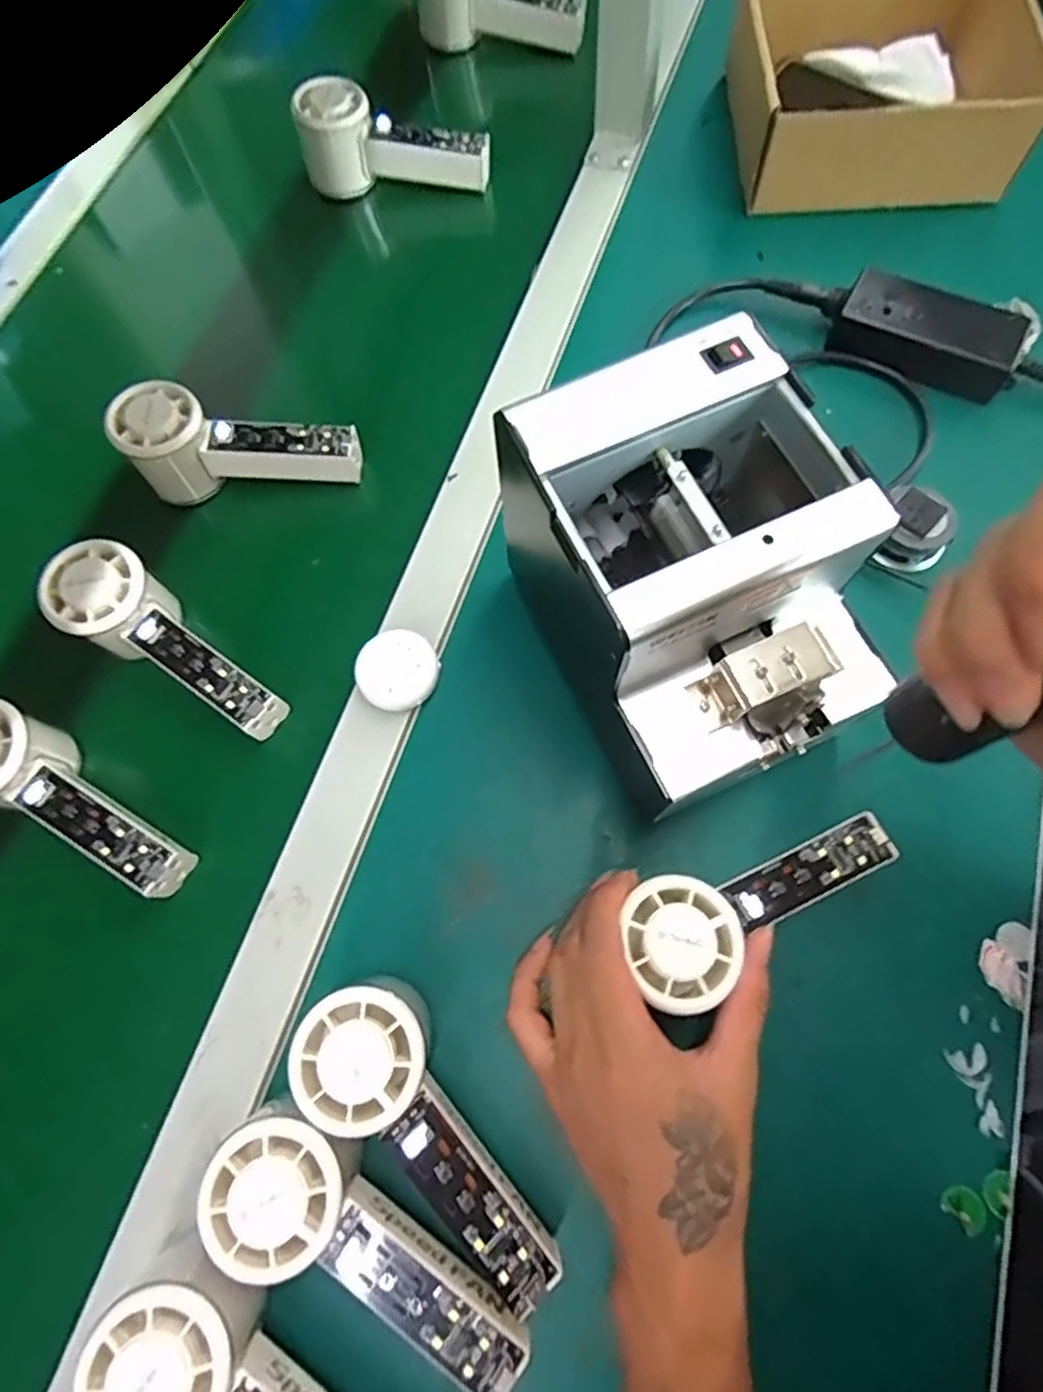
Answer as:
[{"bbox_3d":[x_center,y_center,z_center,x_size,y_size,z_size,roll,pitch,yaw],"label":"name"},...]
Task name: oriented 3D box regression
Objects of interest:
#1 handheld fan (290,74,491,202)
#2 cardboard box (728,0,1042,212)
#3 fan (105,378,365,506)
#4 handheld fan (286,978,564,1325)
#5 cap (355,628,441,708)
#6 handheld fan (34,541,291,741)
[{"bbox_3d":[-0.102,-0.455,0.548,0.155,0.062,0.055,2,74,8],"label":"handheld fan"},{"bbox_3d":[0.272,-0.497,0.531,0.197,0.072,0.213,-4,74,6],"label":"cardboard box"},{"bbox_3d":[-0.185,-0.171,0.454,0.150,0.060,0.052,-5,74,6],"label":"fan"},{"bbox_3d":[-0.044,0.200,0.302,0.053,0.059,0.145,-35,73,-3],"label":"handheld fan"},{"bbox_3d":[-0.073,-0.014,0.401,0.046,0.023,0.045,-2,74,7],"label":"cap"},{"bbox_3d":[-0.209,-0.030,0.397,0.150,0.054,0.057,35,81,15],"label":"handheld fan"}]

